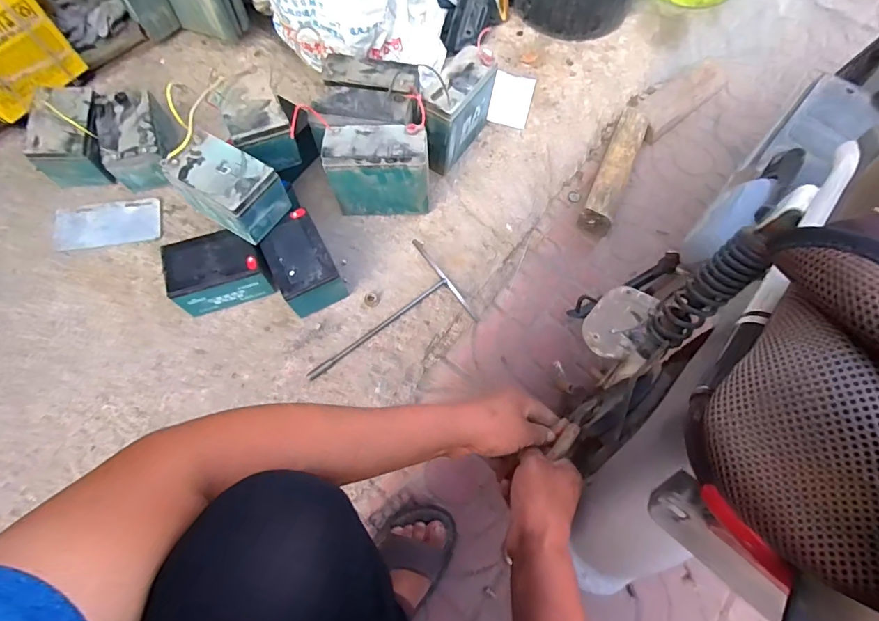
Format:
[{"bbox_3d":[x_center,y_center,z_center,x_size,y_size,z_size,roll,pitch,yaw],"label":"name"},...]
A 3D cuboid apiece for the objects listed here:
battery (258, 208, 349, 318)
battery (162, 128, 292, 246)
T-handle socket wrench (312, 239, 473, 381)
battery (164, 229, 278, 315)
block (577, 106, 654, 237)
[{"bbox_3d":[-0.245,-0.078,0.787,0.105,0.106,0.149,-28,67,-12],"label":"battery"},{"bbox_3d":[-0.342,-0.195,0.722,0.149,0.102,0.104,27,68,13],"label":"battery"},{"bbox_3d":[-0.104,0.019,0.789,0.302,0.013,0.175,-36,69,-15],"label":"T-handle socket wrench"},{"bbox_3d":[-0.377,-0.069,0.771,0.157,0.101,0.099,-18,66,-8],"label":"battery"},{"bbox_3d":[0.385,-0.310,0.968,0.069,0.075,0.341,23,67,11],"label":"block"}]

